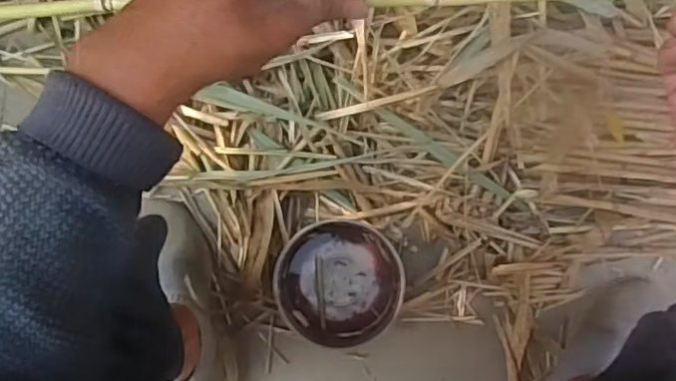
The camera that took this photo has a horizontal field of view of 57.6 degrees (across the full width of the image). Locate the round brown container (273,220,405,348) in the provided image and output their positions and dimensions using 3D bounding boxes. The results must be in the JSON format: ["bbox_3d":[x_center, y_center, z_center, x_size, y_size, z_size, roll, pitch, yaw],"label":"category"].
[{"bbox_3d":[0.002,0.120,0.796,0.155,0.060,0.155,0,88,2],"label":"round brown container"}]

